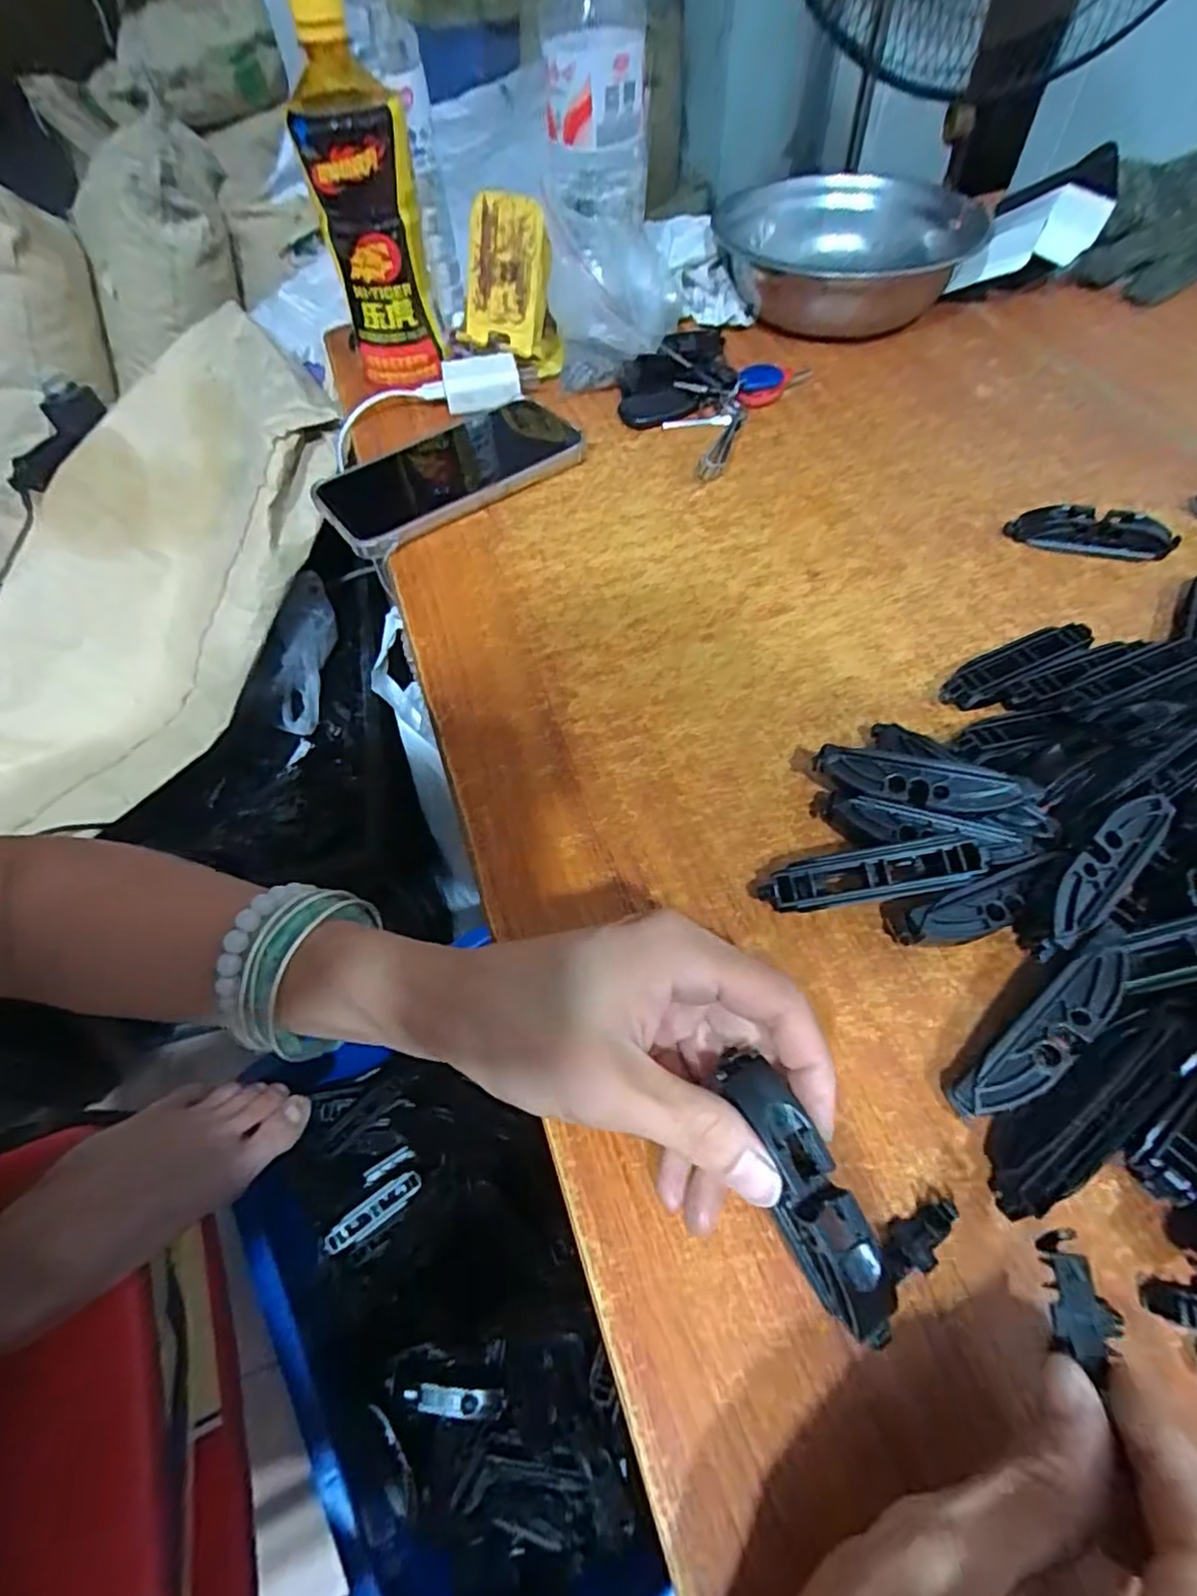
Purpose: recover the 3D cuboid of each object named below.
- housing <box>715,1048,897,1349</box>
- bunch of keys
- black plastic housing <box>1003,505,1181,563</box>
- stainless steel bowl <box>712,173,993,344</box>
[{"bbox_3d":[0.058,0.109,0.183,0.019,0.013,0.076,-23,76,-11],"label":"housing"},{"bbox_3d":[0.074,-0.285,0.463,0.116,0.027,0.145,36,66,25],"label":"bunch of keys"},{"bbox_3d":[0.269,-0.144,0.361,0.080,0.019,0.018,16,59,15],"label":"black plastic housing"},{"bbox_3d":[0.189,-0.425,0.527,0.179,0.061,0.187,-2,56,4],"label":"stainless steel bowl"}]

